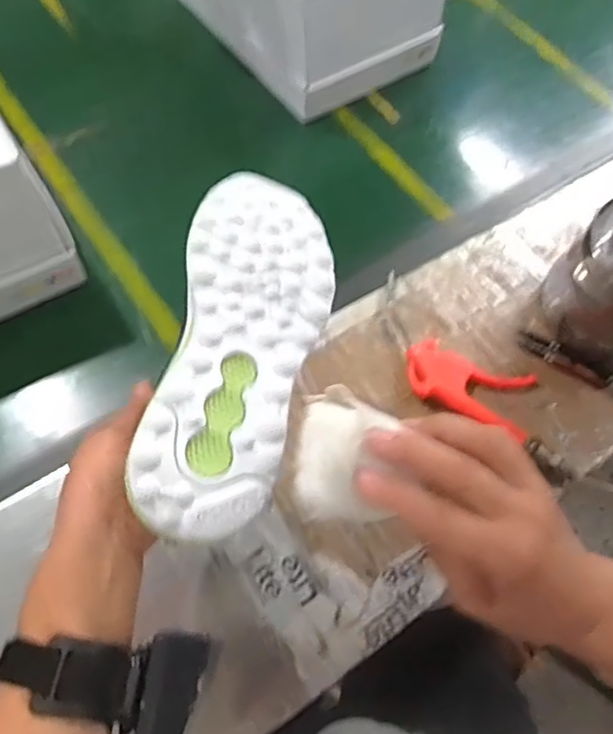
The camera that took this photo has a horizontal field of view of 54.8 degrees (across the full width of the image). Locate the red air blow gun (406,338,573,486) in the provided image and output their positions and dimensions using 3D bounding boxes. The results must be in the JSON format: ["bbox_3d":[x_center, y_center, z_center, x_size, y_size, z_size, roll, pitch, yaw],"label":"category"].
[{"bbox_3d":[0.178,0.027,0.562,0.176,0.020,0.080,30,64,13],"label":"red air blow gun"}]

